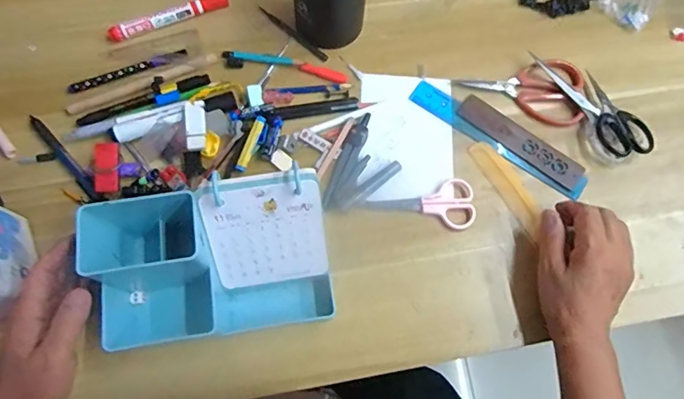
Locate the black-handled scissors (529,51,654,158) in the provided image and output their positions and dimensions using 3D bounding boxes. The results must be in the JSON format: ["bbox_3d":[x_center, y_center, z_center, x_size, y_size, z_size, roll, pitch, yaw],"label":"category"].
[{"bbox_3d":[0.279,-0.112,0.503,0.045,0.018,0.156,-31,76,-11],"label":"black-handled scissors"}]

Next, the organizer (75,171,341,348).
[{"bbox_3d":[-0.109,0.058,0.395,0.192,0.115,0.111,-8,73,-5],"label":"organizer"}]

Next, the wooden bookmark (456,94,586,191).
[{"bbox_3d":[0.195,-0.065,0.497,0.146,0.005,0.036,38,75,10],"label":"wooden bookmark"}]

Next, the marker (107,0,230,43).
[{"bbox_3d":[-0.202,-0.213,0.528,0.140,0.019,0.019,-21,74,-9],"label":"marker"}]

